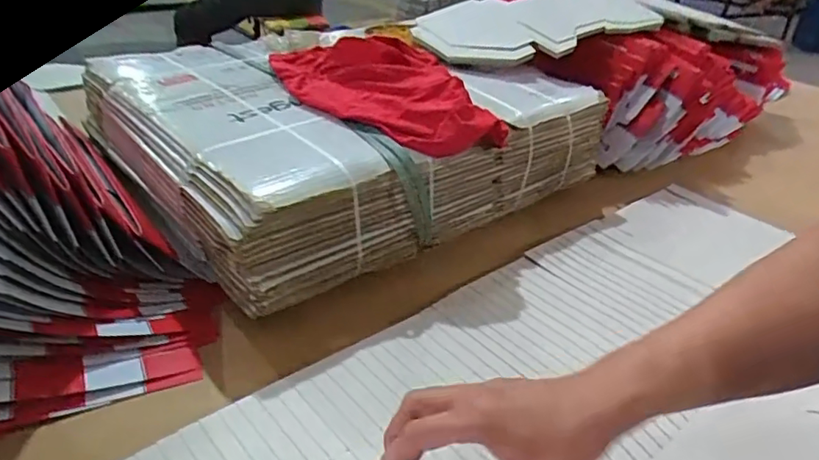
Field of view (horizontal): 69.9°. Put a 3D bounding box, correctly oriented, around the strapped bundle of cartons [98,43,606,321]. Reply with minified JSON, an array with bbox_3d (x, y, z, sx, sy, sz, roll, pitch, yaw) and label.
[{"bbox_3d":[-0.076,-0.128,0.770,0.526,0.148,0.438,-21,40,-36],"label":"strapped bundle of cartons"}]

